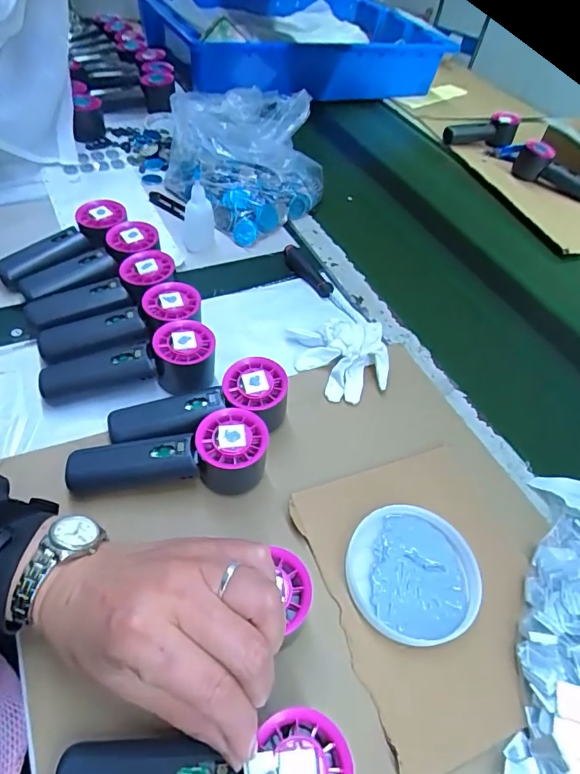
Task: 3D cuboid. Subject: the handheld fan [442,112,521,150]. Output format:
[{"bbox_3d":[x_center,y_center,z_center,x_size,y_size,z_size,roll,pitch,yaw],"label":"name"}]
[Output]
[{"bbox_3d":[0.391,-0.507,0.942,0.144,0.049,0.057,-15,54,-17],"label":"handheld fan"}]

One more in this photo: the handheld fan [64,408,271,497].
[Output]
[{"bbox_3d":[-0.098,0.057,0.386,0.155,0.055,0.055,-1,50,-8],"label":"handheld fan"}]

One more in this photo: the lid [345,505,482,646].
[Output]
[{"bbox_3d":[0.096,0.144,0.365,0.102,0.016,0.097,3,50,-3],"label":"lid"}]

